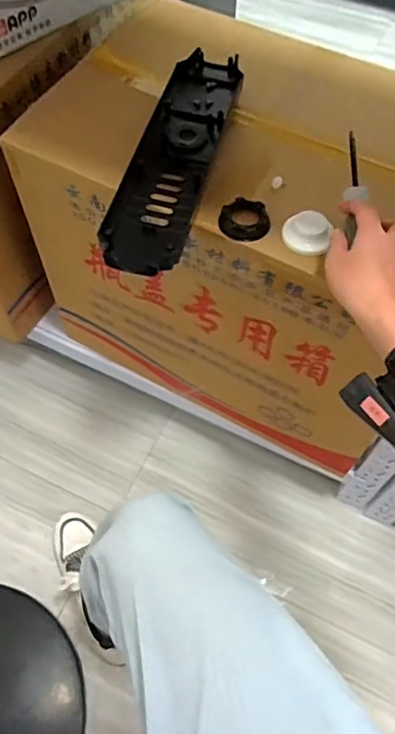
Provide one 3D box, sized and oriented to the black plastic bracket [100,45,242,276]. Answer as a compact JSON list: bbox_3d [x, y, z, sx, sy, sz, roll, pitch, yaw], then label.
[{"bbox_3d":[-0.025,-0.254,0.675,0.093,0.033,0.361,13,61,6],"label":"black plastic bracket"}]

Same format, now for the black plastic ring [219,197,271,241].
[{"bbox_3d":[0.055,-0.169,0.635,0.057,0.017,0.056,0,61,-1],"label":"black plastic ring"}]

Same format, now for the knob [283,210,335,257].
[{"bbox_3d":[0.119,-0.146,0.610,0.050,0.018,0.048,16,62,8],"label":"knob"}]

